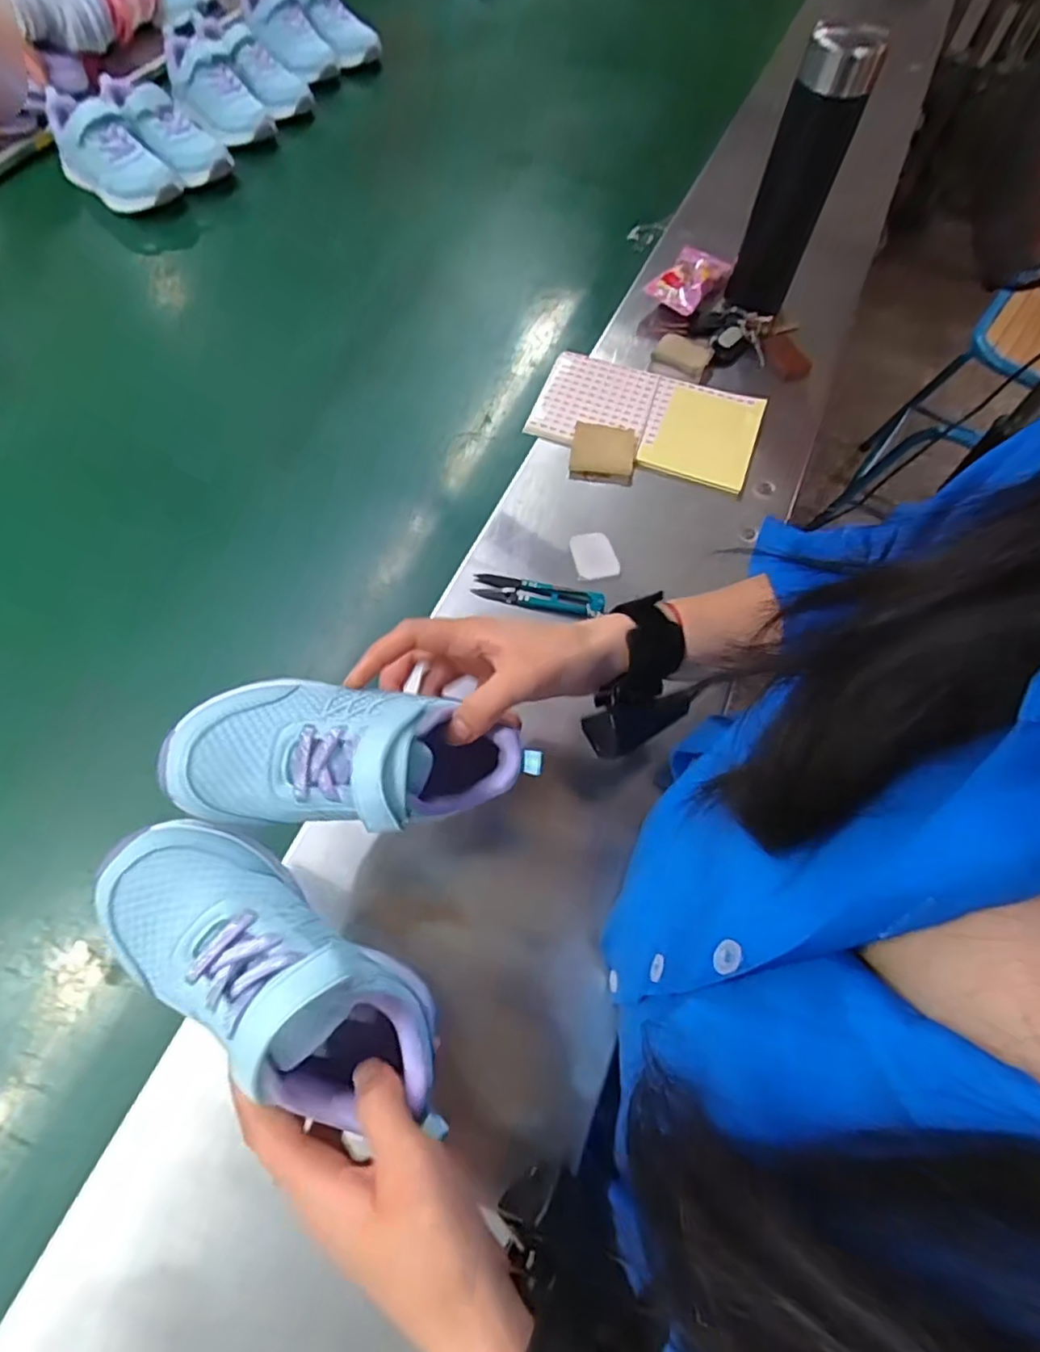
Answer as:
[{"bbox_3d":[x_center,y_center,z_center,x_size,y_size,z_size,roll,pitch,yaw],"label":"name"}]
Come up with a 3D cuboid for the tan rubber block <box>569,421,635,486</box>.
[{"bbox_3d":[0.077,-0.210,0.590,0.060,0.012,0.056,8,79,-12],"label":"tan rubber block"}]

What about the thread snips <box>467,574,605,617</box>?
[{"bbox_3d":[0.015,-0.068,0.516,0.106,0.013,0.024,10,63,4],"label":"thread snips"}]

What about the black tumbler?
[{"bbox_3d":[0.268,-0.472,0.617,0.064,0.240,0.055,21,65,10],"label":"black tumbler"}]

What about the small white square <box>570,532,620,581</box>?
[{"bbox_3d":[0.065,-0.104,0.541,0.038,0.004,0.046,-7,68,-12],"label":"small white square"}]

